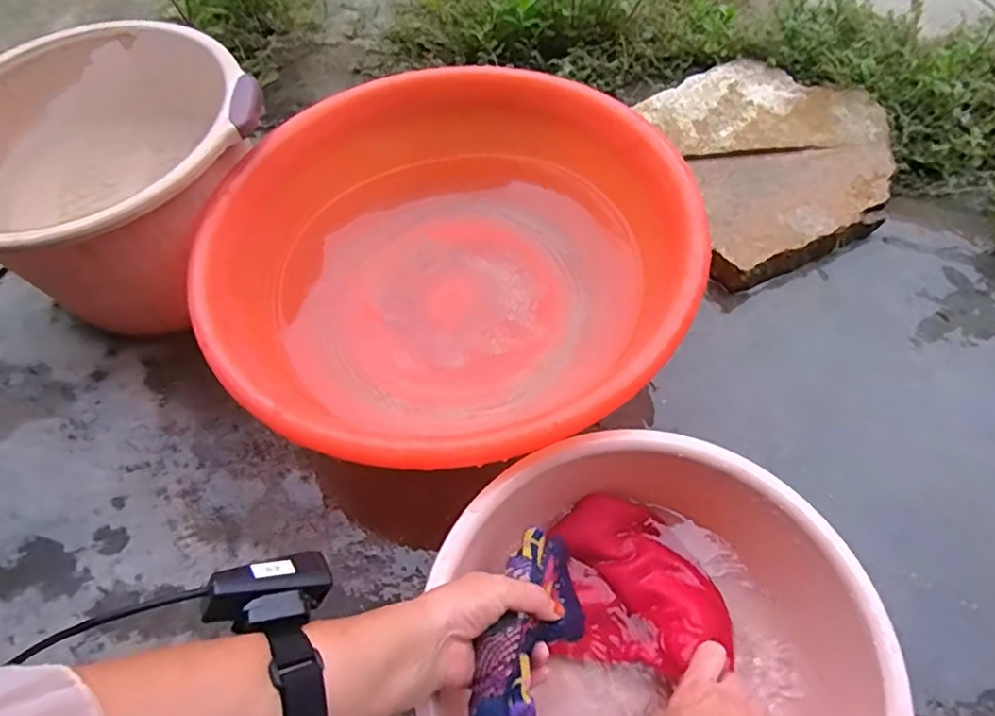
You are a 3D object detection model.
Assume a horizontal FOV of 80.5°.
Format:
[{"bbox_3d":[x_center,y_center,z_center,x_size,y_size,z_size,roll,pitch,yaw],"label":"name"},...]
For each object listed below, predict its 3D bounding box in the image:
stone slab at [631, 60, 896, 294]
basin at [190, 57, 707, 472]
[{"bbox_3d":[0.408,-0.296,0.856,0.335,0.053,0.398,-13,59,-3],"label":"stone slab"},{"bbox_3d":[-0.052,-0.099,0.670,0.503,0.157,0.501,-2,59,3],"label":"basin"}]

